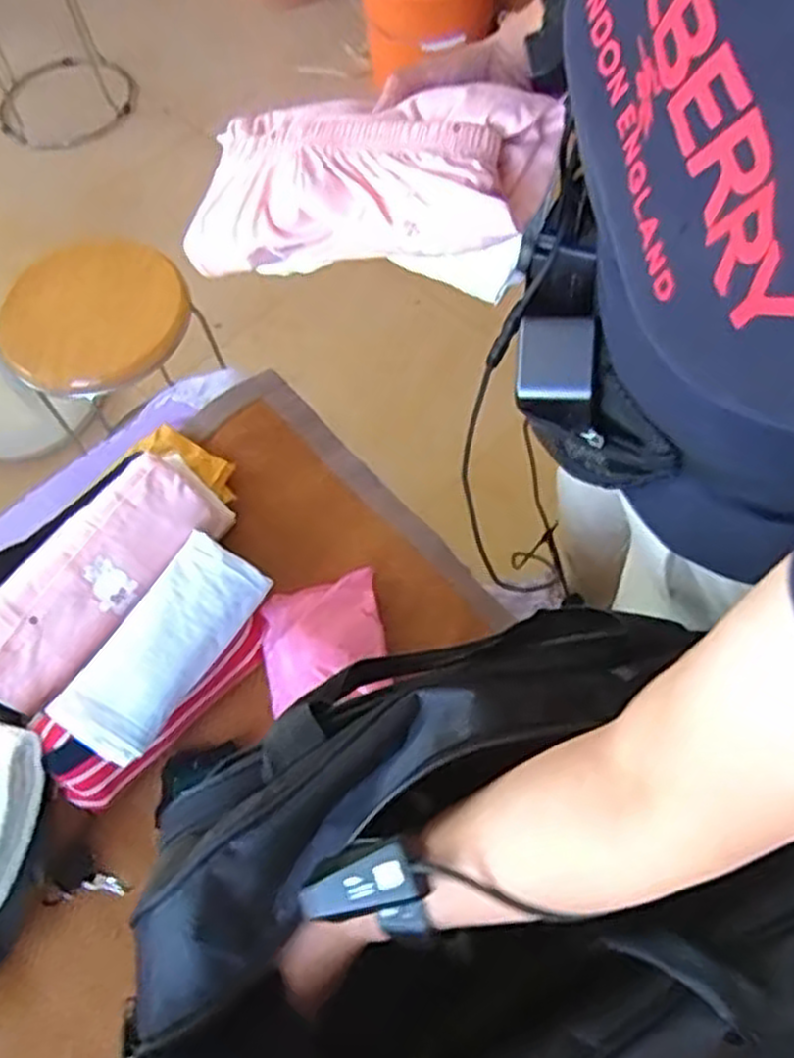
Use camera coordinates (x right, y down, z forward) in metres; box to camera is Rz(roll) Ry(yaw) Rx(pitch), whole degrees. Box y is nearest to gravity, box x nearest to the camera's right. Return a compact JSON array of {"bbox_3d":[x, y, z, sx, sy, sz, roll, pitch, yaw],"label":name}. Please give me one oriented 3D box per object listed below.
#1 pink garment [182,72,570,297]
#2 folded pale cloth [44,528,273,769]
[{"bbox_3d":[-0.017,-0.231,0.509,0.228,0.090,0.133,21,66,13],"label":"pink garment"},{"bbox_3d":[-0.218,0.105,0.730,0.088,0.047,0.213,27,68,15],"label":"folded pale cloth"}]

